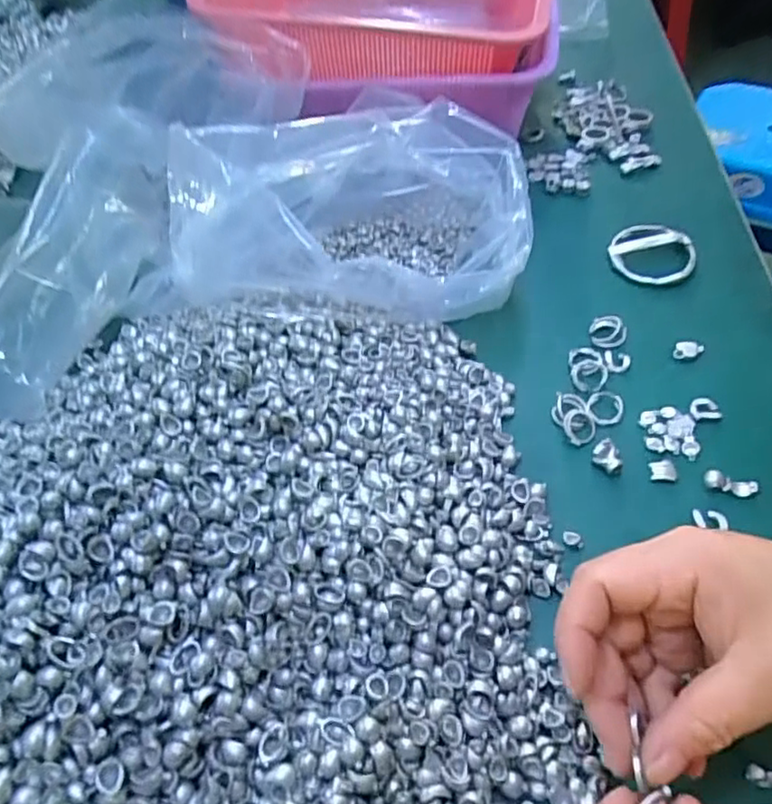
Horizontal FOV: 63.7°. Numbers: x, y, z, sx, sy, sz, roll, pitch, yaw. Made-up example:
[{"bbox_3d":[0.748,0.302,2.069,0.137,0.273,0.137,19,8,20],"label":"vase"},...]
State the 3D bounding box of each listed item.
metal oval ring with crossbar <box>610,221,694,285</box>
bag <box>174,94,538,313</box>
[{"bbox_3d":[0.197,-0.112,0.460,0.059,0.011,0.063,16,53,19],"label":"metal oval ring with crossbar"},{"bbox_3d":[-0.010,-0.150,0.441,0.220,0.111,0.150,4,50,9],"label":"bag"}]

